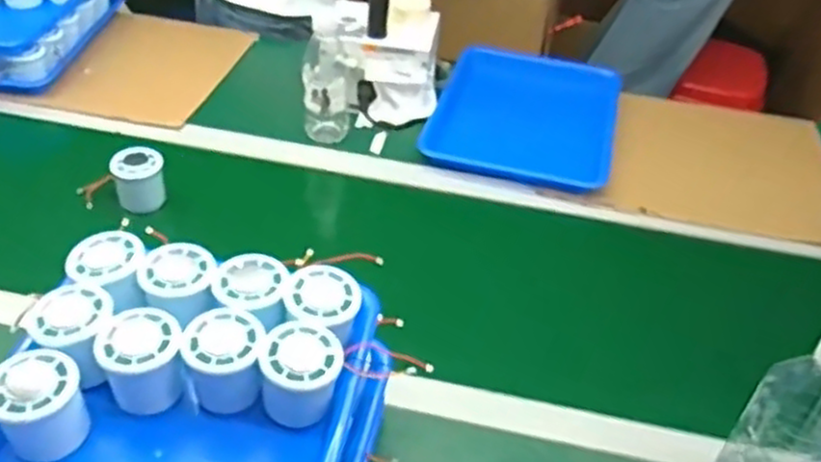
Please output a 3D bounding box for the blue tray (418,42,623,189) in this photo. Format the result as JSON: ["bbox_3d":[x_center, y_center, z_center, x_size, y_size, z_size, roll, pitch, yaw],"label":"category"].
[{"bbox_3d":[0.171,-0.179,1.114,0.256,0.029,0.319,12,41,11],"label":"blue tray"}]

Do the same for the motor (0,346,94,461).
[{"bbox_3d":[-0.253,0.120,0.522,0.058,0.058,0.055,-19,45,-23],"label":"motor"}]

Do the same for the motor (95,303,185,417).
[{"bbox_3d":[-0.193,0.097,0.555,0.058,0.061,0.053,-13,43,-18],"label":"motor"}]

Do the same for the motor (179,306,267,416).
[{"bbox_3d":[-0.135,0.098,0.559,0.057,0.062,0.055,-6,41,-10],"label":"motor"}]

